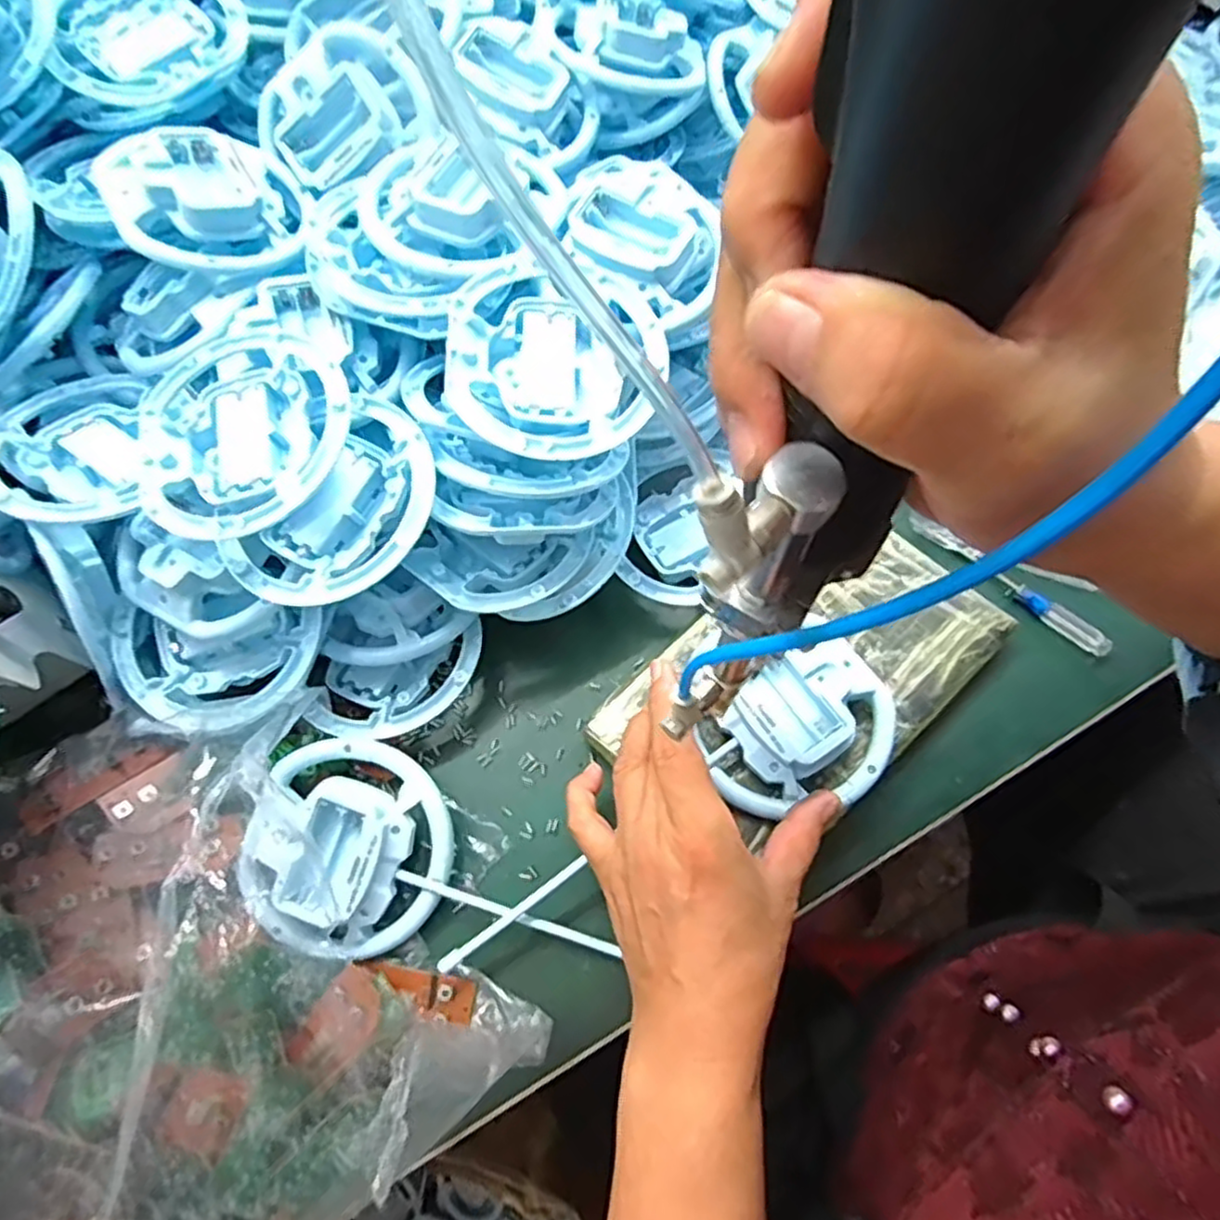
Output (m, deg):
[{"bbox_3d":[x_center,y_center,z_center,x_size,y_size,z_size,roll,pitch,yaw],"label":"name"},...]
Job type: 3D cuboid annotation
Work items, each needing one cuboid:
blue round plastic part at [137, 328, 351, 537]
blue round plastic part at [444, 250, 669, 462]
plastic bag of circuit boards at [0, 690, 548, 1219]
[{"bbox_3d":[-0.168,-0.083,0.337,0.099,0.023,0.105,-1,69,3],"label":"blue round plastic part"},{"bbox_3d":[-0.024,-0.119,0.343,0.097,0.028,0.106,-1,69,3],"label":"blue round plastic part"},{"bbox_3d":[-0.276,0.218,0.287,0.425,0.110,0.241,-36,71,-10],"label":"plastic bag of circuit boards"}]

